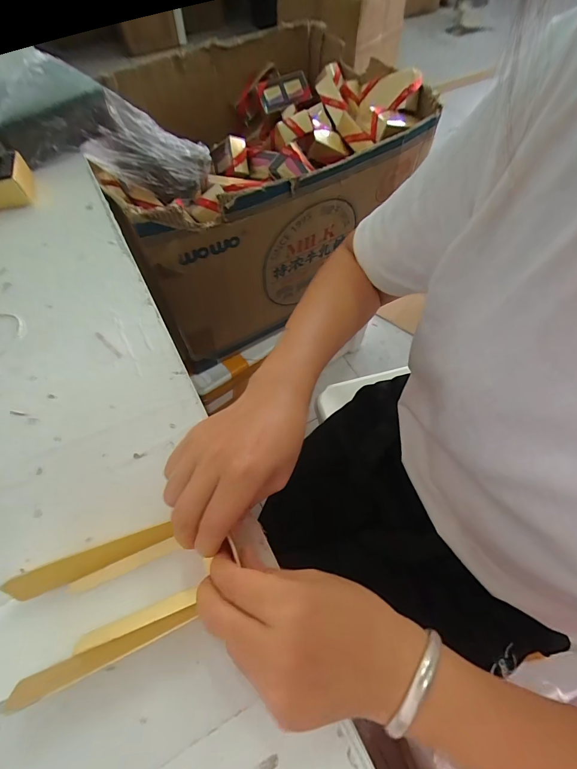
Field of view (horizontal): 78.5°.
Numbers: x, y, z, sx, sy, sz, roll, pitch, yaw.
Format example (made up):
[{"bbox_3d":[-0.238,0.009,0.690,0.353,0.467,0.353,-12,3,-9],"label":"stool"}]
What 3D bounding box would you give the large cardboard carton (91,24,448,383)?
[{"bbox_3d":[-0.072,-0.395,0.750,0.562,0.347,0.431,-28,65,-14],"label":"large cardboard carton"}]

